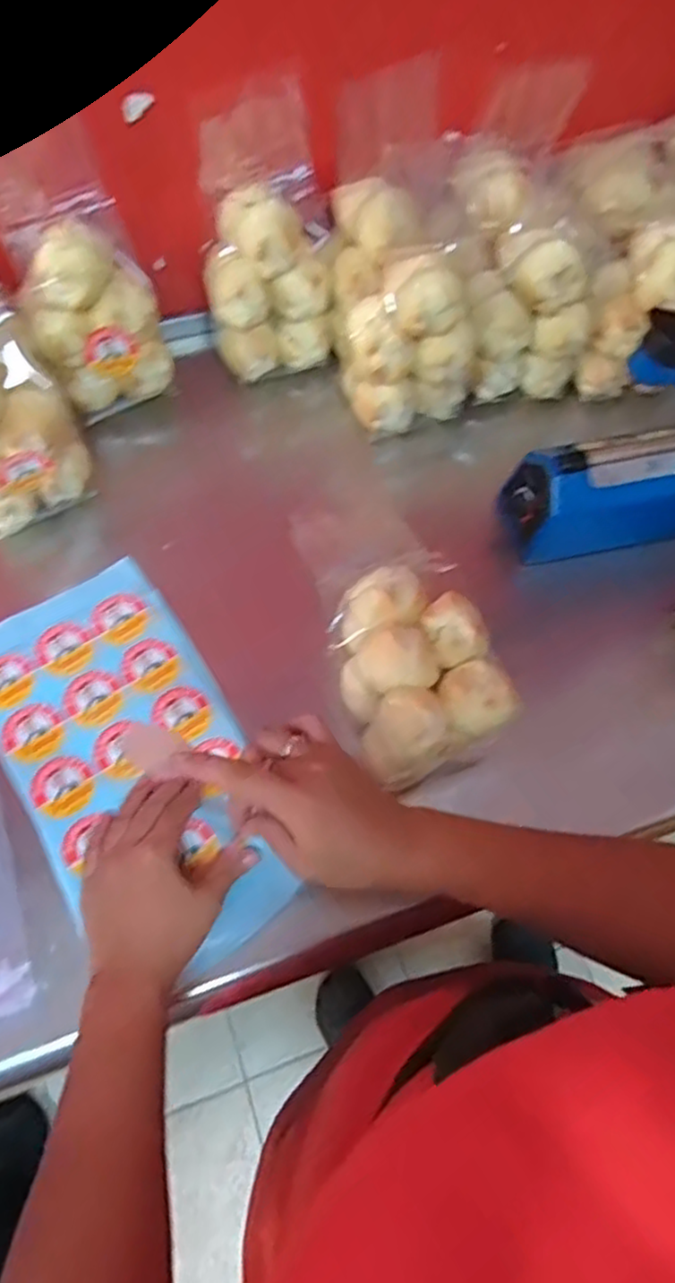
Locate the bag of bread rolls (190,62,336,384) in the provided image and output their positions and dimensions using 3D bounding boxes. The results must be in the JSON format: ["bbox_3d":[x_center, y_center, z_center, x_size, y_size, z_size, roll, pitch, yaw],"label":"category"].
[{"bbox_3d":[-0.061,-0.332,0.592,0.114,0.207,0.085,-2,66,-3],"label":"bag of bread rolls"}]

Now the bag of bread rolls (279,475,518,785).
[{"bbox_3d":[0.042,-0.024,0.526,0.104,0.072,0.234,-13,67,-8],"label":"bag of bread rolls"}]

